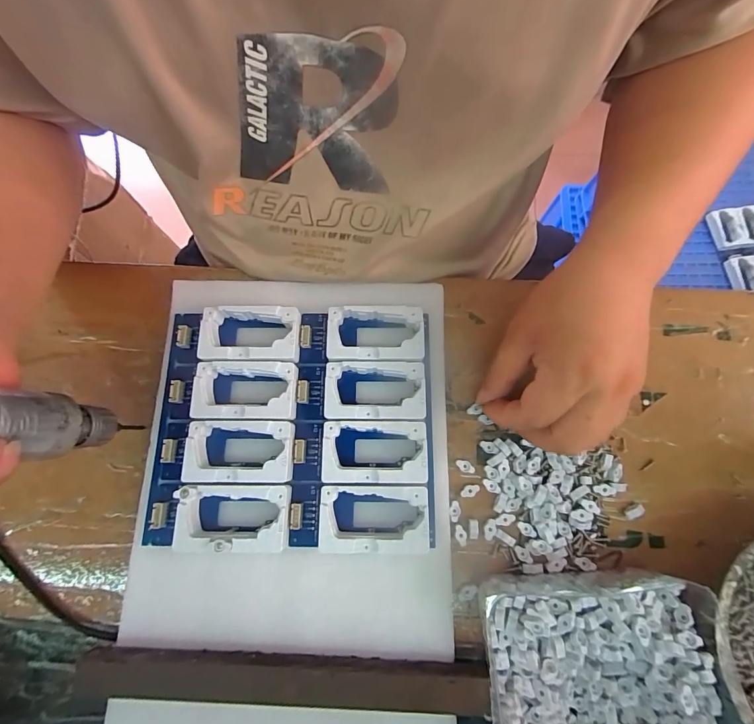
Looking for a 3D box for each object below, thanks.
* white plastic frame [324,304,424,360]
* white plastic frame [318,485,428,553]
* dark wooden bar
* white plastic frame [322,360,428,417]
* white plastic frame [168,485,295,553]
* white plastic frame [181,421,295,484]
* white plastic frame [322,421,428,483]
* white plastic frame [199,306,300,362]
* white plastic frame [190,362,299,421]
[{"bbox_3d":[-0.001,-0.019,0.271,0.068,0.020,0.040,0,76,1],"label":"white plastic frame"},{"bbox_3d":[-0.002,0.101,0.242,0.068,0.022,0.039,0,76,1],"label":"white plastic frame"},{"bbox_3d":[-0.054,0.187,0.217,0.231,0.019,0.025,1,76,1],"label":"dark wooden bar"},{"bbox_3d":[-0.001,0.021,0.260,0.068,0.016,0.039,0,76,1],"label":"white plastic frame"},{"bbox_3d":[-0.091,0.098,0.235,0.071,0.014,0.038,-1,75,1],"label":"white plastic frame"},{"bbox_3d":[-0.091,0.061,0.250,0.070,0.015,0.039,0,76,1],"label":"white plastic frame"},{"bbox_3d":[-0.001,0.060,0.249,0.068,0.014,0.039,-1,75,1],"label":"white plastic frame"},{"bbox_3d":[-0.090,-0.019,0.272,0.071,0.020,0.042,1,76,1],"label":"white plastic frame"},{"bbox_3d":[-0.090,0.021,0.261,0.070,0.019,0.039,0,76,1],"label":"white plastic frame"}]

